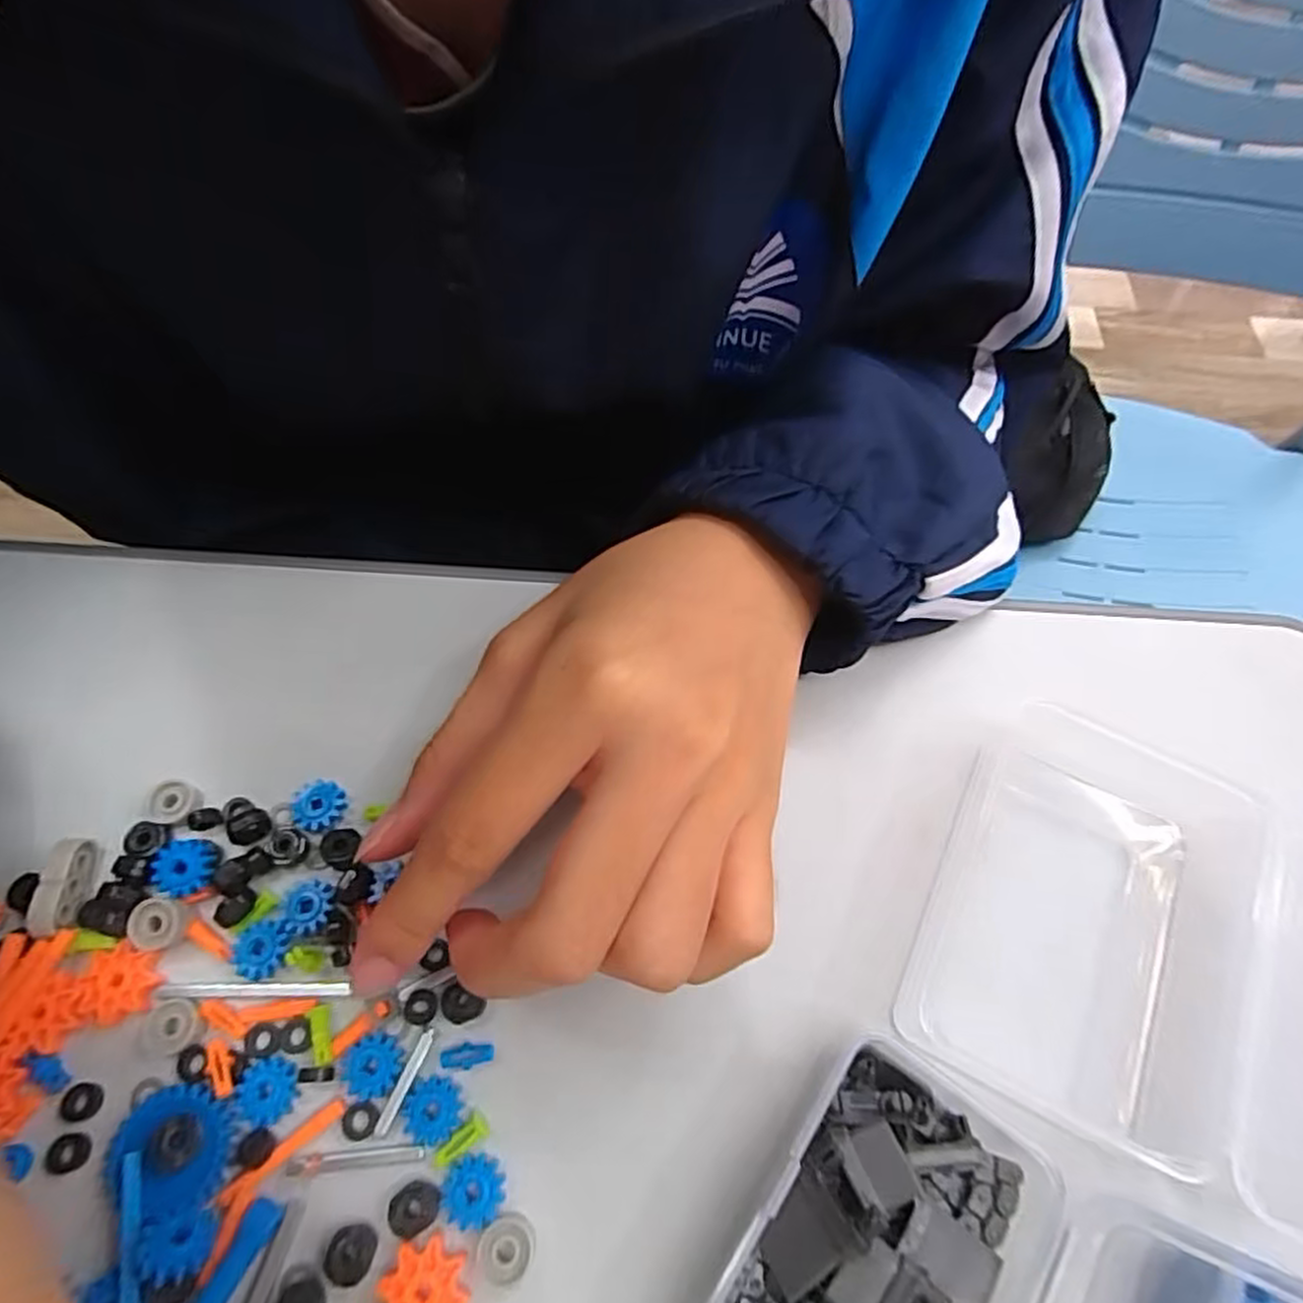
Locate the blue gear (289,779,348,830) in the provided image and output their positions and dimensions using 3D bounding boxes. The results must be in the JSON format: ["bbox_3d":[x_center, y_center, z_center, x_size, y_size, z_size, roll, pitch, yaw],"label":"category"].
[{"bbox_3d":[-0.092,0.042,0.205,0.013,0.004,0.013,1,63,-2],"label":"blue gear"}]

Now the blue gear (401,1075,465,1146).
[{"bbox_3d":[-0.051,0.106,0.173,0.013,0.004,0.013,1,63,-2],"label":"blue gear"}]

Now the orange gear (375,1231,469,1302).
[{"bbox_3d":[-0.048,0.135,0.158,0.017,0.004,0.018,-10,64,-7],"label":"orange gear"}]

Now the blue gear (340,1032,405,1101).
[{"bbox_3d":[-0.067,0.098,0.176,0.013,0.004,0.012,-30,68,-16],"label":"blue gear"}]

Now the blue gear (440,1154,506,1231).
[{"bbox_3d":[-0.040,0.120,0.166,0.013,0.004,0.012,-27,67,-15],"label":"blue gear"}]

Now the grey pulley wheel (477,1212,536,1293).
[{"bbox_3d":[-0.031,0.129,0.160,0.011,0.004,0.013,0,63,-2],"label":"grey pulley wheel"}]

